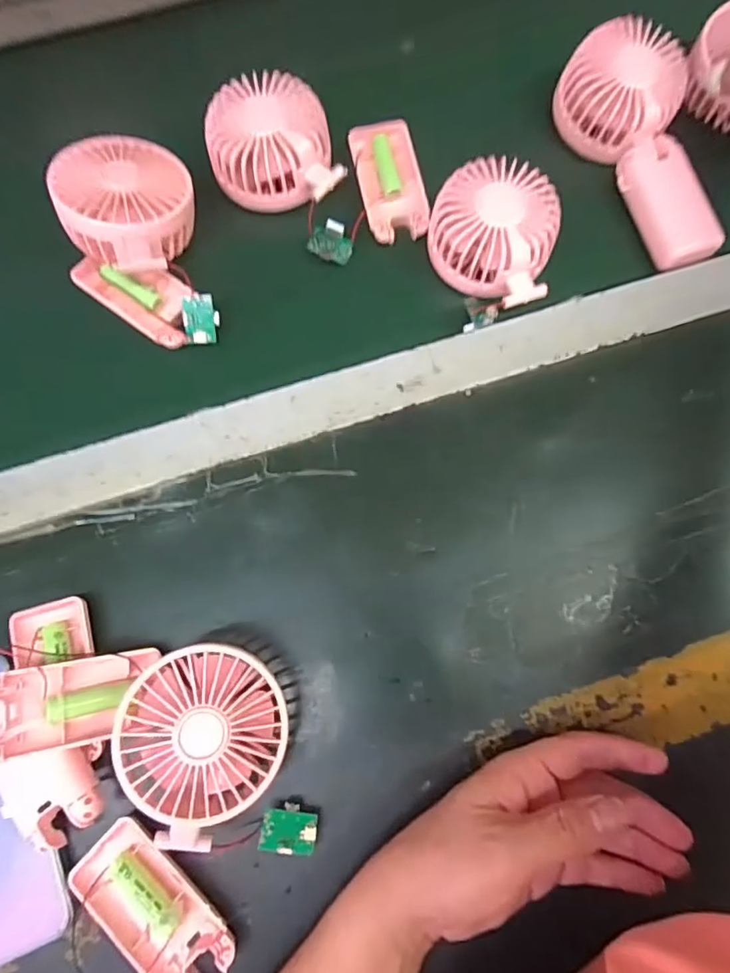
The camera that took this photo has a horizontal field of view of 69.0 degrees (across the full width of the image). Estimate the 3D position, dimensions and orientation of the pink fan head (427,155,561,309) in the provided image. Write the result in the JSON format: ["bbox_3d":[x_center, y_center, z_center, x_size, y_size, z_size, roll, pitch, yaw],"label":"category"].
[{"bbox_3d":[0.088,-0.177,0.375,0.086,0.050,0.087,0,77,-2],"label":"pink fan head"}]

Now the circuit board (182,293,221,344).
[{"bbox_3d":[-0.113,-0.116,0.368,0.023,0.004,0.033,-4,102,-10],"label":"circuit board"}]

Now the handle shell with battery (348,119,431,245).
[{"bbox_3d":[0.019,-0.232,0.402,0.048,0.015,0.099,-11,78,-4],"label":"handle shell with battery"}]

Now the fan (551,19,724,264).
[{"bbox_3d":[0.212,-0.250,0.395,0.085,0.038,0.179,-20,86,-7],"label":"fan"}]

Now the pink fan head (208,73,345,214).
[{"bbox_3d":[-0.068,-0.248,0.383,0.085,0.041,0.085,-18,78,-6],"label":"pink fan head"}]

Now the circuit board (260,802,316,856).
[{"bbox_3d":[-0.043,0.193,0.299,0.030,0.008,0.023,4,77,-1],"label":"circuit board"}]

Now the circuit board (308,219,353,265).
[{"bbox_3d":[-0.024,-0.178,0.387,0.031,0.014,0.024,30,85,-11],"label":"circuit board"}]

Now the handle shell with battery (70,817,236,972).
[{"bbox_3d":[-0.117,0.234,0.294,0.096,0.019,0.046,44,79,8],"label":"handle shell with battery"}]

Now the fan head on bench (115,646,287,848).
[{"bbox_3d":[-0.087,0.137,0.295,0.087,0.052,0.084,0,77,-2],"label":"fan head on bench"}]

